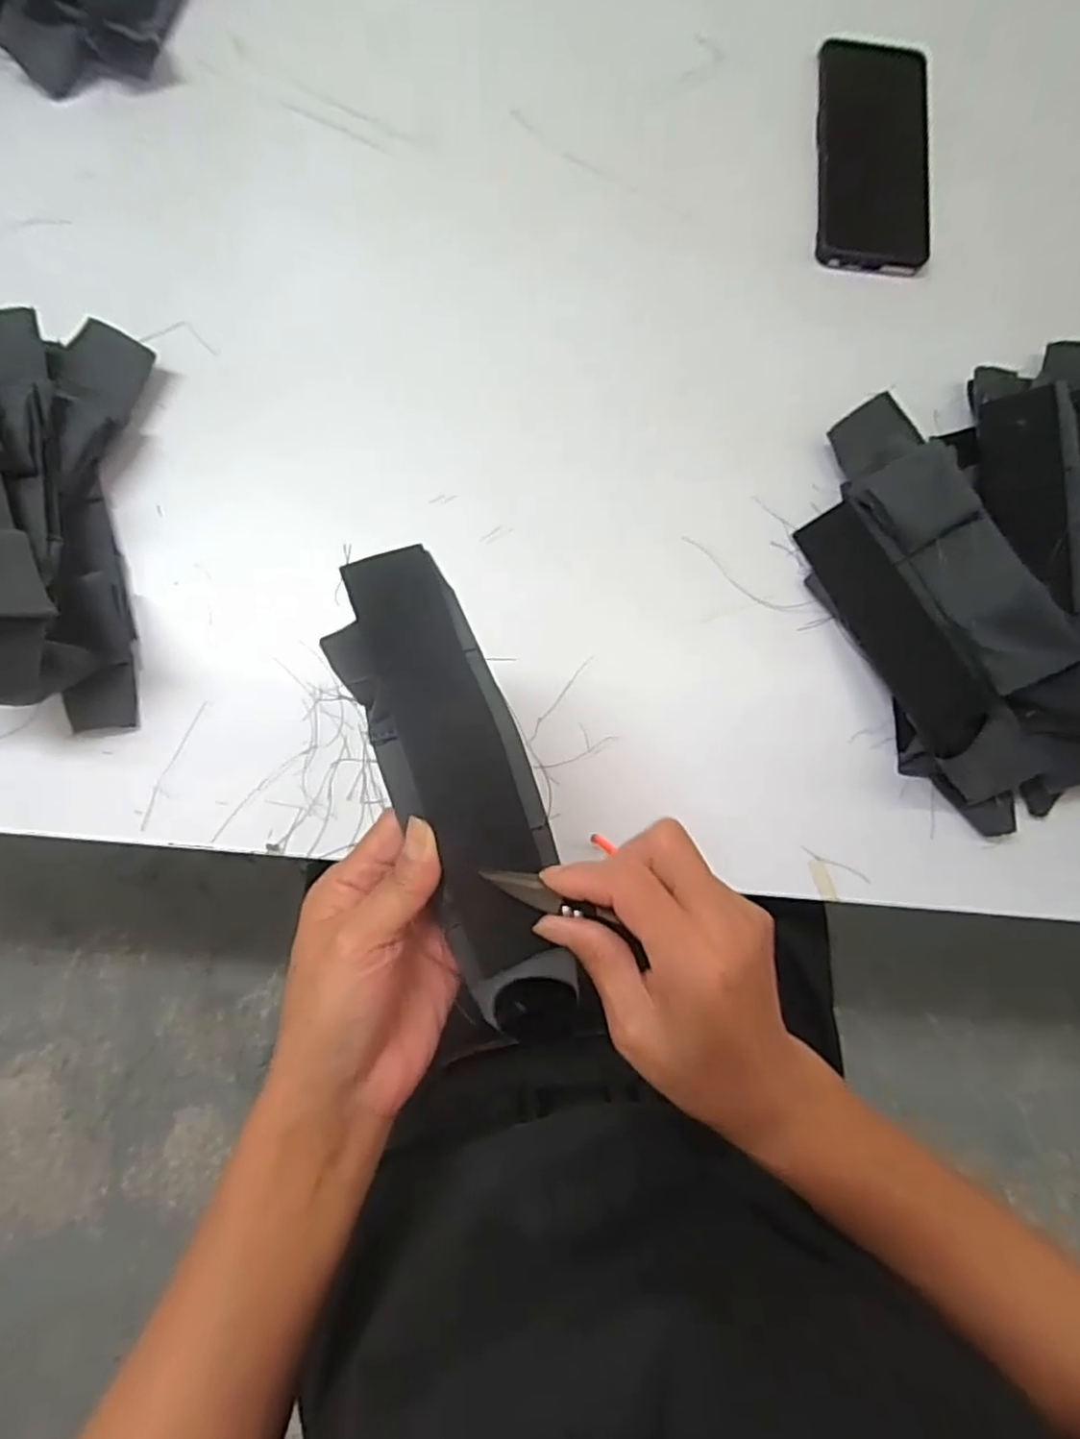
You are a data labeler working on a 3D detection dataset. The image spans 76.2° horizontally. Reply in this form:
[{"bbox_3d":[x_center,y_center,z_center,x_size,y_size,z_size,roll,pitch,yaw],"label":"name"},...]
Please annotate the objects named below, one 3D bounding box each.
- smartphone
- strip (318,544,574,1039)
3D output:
[{"bbox_3d":[0.231,-0.389,0.477,0.085,0.012,0.169,3,82,-4],"label":"smartphone"},{"bbox_3d":[-0.032,0.028,0.278,0.056,0.020,0.202,-19,87,-7],"label":"strip"}]

